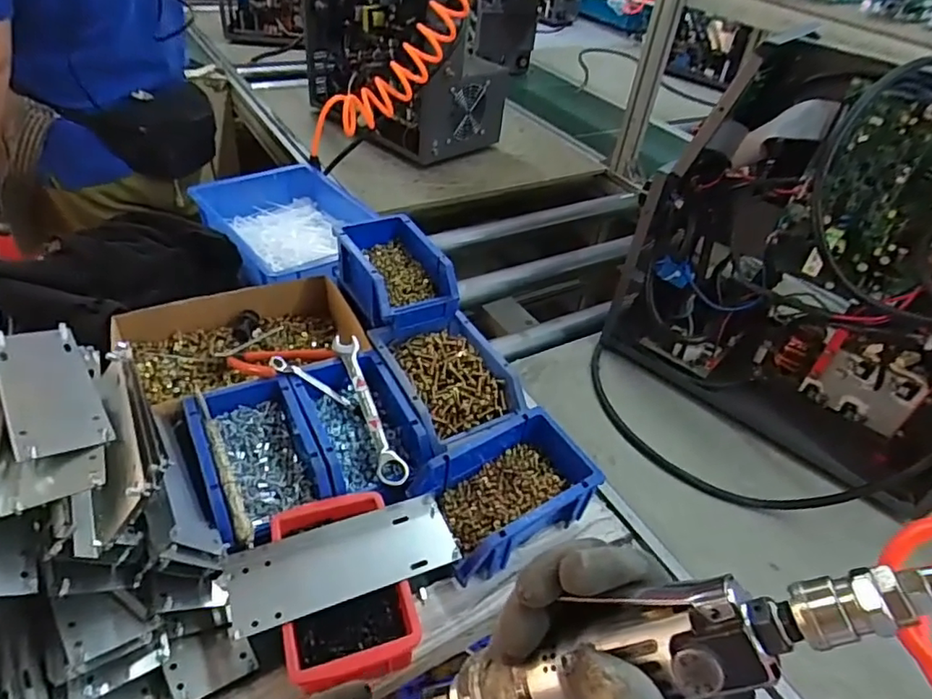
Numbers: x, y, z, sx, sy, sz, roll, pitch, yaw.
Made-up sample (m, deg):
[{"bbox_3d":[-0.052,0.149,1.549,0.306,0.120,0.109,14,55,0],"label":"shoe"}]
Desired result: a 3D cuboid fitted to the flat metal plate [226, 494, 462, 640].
[{"bbox_3d":[-0.099,0.172,0.479,0.179,0.005,0.071,-12,42,-21],"label":"flat metal plate"}]

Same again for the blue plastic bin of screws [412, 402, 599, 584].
[{"bbox_3d":[0.035,0.137,0.558,0.160,0.067,0.119,-22,49,-30],"label":"blue plastic bin of screws"}]

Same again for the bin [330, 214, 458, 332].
[{"bbox_3d":[-0.095,-0.104,0.725,0.101,0.065,0.180,-16,46,-25],"label":"bin"}]

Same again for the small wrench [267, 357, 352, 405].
[{"bbox_3d":[-0.166,0.033,0.618,0.094,0.010,0.014,31,42,-7],"label":"small wrench"}]

